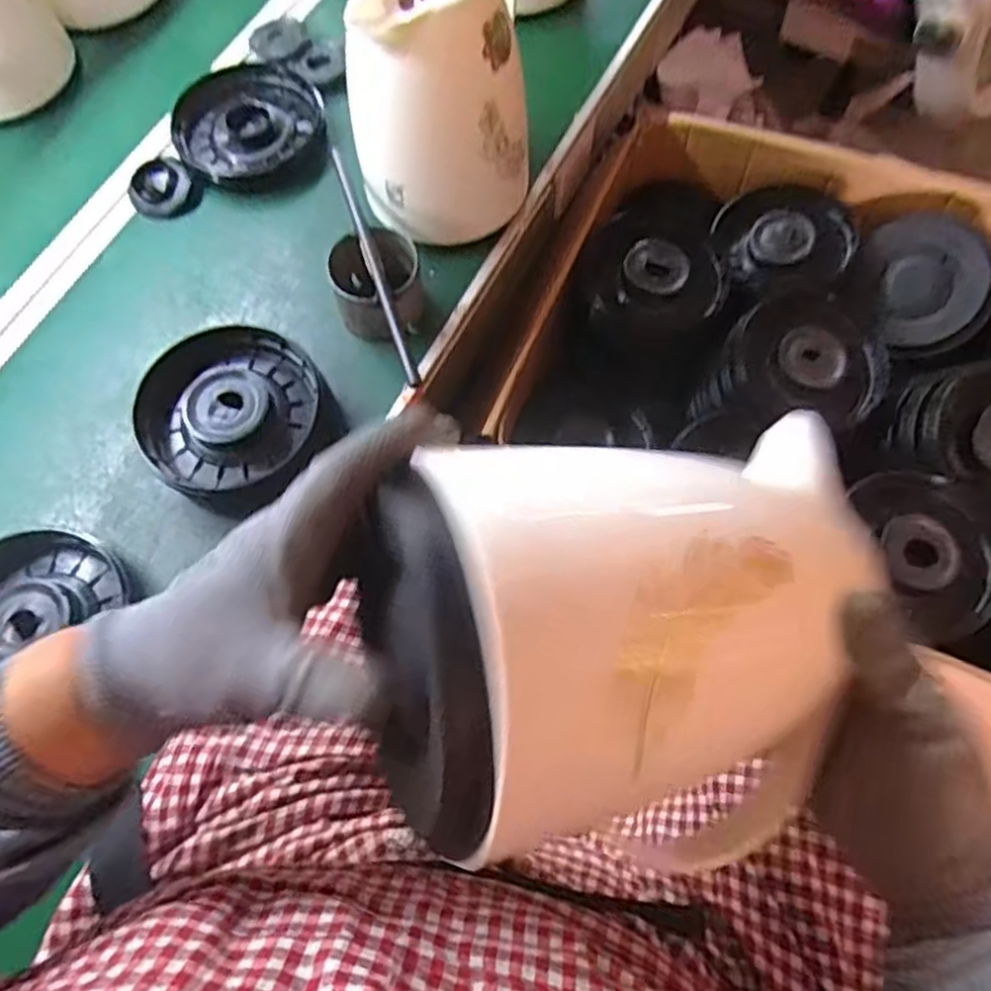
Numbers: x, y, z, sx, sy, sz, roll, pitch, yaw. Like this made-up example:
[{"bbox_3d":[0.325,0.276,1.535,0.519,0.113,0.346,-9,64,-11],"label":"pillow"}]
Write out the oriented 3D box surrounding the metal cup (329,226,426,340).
[{"bbox_3d":[-0.094,-0.167,0.584,0.071,0.055,0.069,-1,67,2],"label":"metal cup"}]

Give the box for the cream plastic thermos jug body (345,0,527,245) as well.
[{"bbox_3d":[-0.048,-0.317,0.567,0.135,0.179,0.145,-6,67,0],"label":"cream plastic thermos jug body"}]

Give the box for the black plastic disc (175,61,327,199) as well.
[{"bbox_3d":[-0.225,-0.343,0.675,0.131,0.029,0.140,-1,67,2],"label":"black plastic disc"}]

